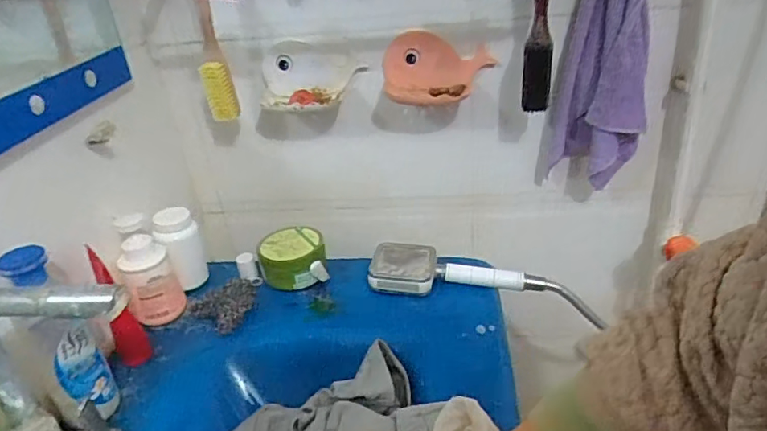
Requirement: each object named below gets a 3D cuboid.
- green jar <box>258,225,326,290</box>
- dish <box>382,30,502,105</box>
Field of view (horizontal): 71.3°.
[{"bbox_3d":[-0.141,0.067,0.835,0.100,0.057,0.080,-12,30,-11],"label":"green jar"},{"bbox_3d":[0.078,-0.211,0.772,0.164,0.087,0.065,-2,29,7],"label":"dish"}]

